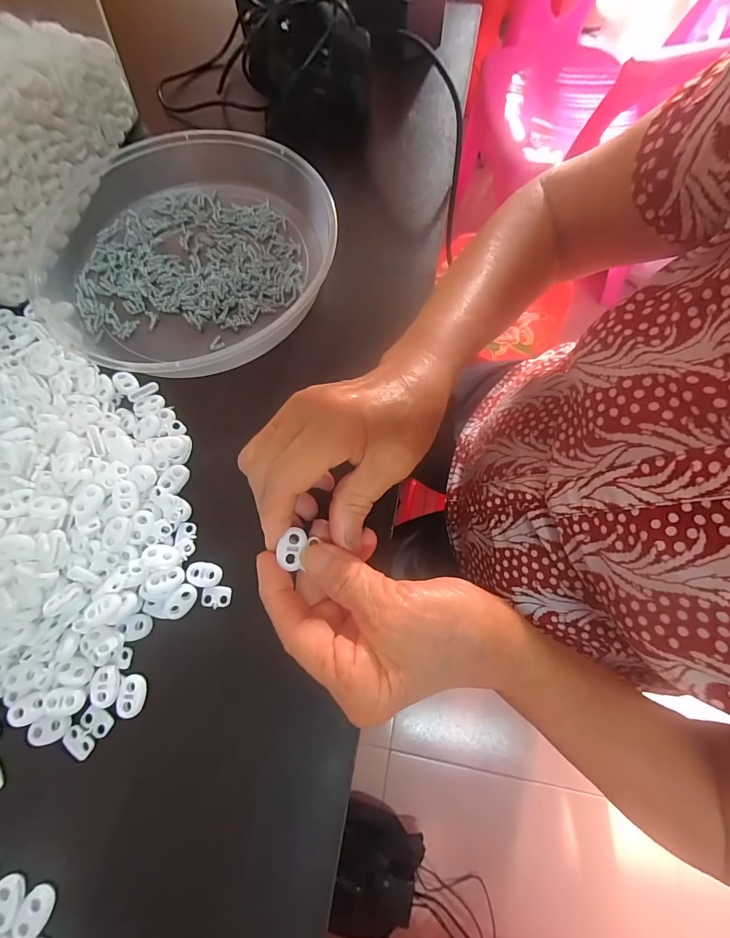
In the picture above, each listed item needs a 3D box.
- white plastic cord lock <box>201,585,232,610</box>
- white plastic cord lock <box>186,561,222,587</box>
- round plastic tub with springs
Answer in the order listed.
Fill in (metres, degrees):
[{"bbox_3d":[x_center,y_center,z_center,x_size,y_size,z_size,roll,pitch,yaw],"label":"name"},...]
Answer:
[{"bbox_3d":[-0.096,0.082,0.251,0.018,0.004,0.014,-1,72,0],"label":"white plastic cord lock"},{"bbox_3d":[-0.105,0.069,0.254,0.022,0.004,0.015,10,72,3],"label":"white plastic cord lock"},{"bbox_3d":[-0.162,-0.191,0.323,0.243,0.041,0.229,0,72,0],"label":"round plastic tub with springs"}]

